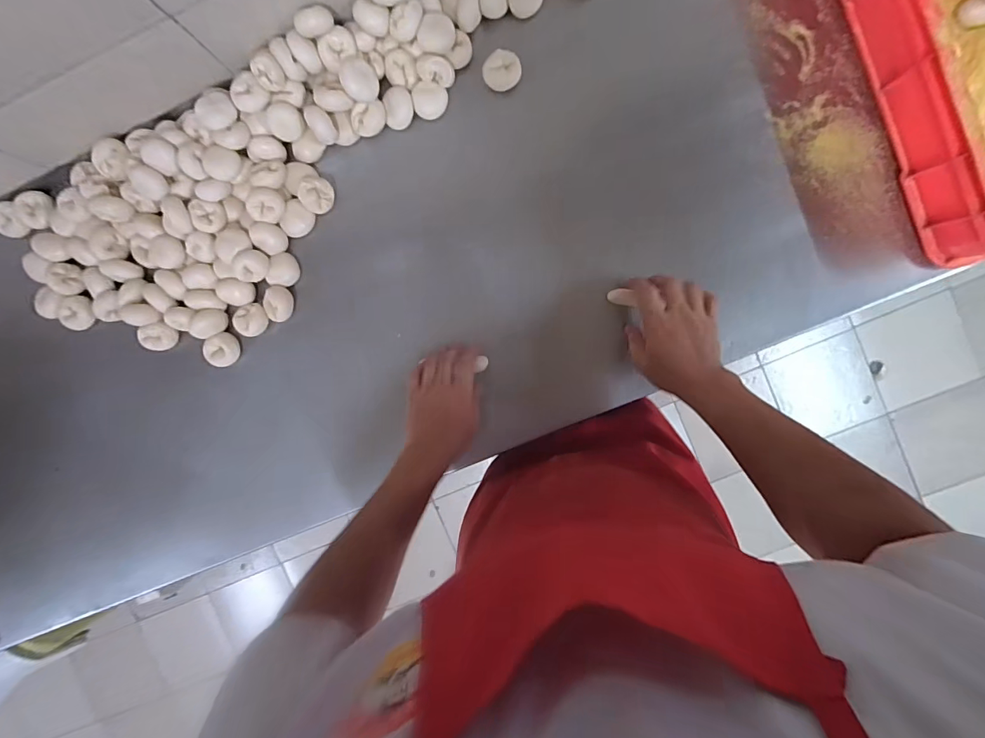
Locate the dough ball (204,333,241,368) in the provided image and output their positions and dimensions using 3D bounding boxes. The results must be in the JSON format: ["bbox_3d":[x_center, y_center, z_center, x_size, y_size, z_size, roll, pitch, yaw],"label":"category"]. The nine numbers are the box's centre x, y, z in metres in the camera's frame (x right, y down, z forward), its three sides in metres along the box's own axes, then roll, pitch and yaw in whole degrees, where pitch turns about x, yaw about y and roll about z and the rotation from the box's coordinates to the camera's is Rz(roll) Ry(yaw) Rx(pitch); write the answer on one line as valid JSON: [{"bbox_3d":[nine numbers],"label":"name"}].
[{"bbox_3d":[-0.386,-0.027,0.616,0.039,0.027,0.047,2,94,3],"label":"dough ball"}]

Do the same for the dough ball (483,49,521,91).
[{"bbox_3d":[0.013,-0.390,0.562,0.048,0.022,0.040,-16,93,4],"label":"dough ball"}]

